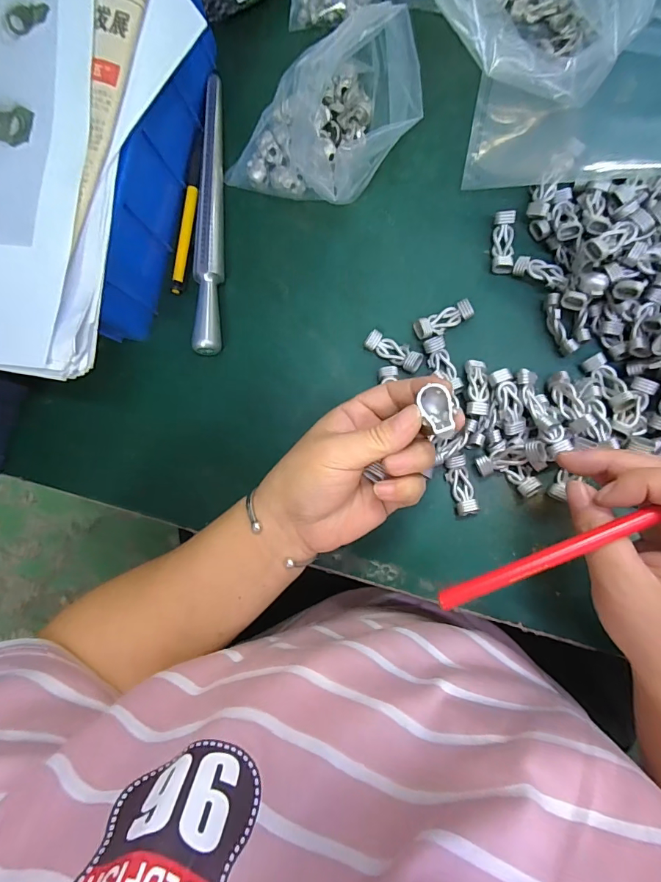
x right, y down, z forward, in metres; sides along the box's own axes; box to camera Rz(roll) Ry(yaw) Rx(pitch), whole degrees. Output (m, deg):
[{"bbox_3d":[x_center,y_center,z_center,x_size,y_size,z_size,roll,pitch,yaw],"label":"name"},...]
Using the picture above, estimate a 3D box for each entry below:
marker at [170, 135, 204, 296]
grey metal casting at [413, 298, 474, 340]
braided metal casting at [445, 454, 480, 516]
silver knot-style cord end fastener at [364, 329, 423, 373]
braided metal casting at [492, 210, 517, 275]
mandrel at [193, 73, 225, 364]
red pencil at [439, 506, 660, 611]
[{"bbox_3d":[-0.118,-0.190,0.342,0.013,0.010,0.133,9,87,8],"label":"marker"},{"bbox_3d":[0.086,-0.092,0.310,0.045,0.010,0.016,-27,83,5],"label":"grey metal casting"},{"bbox_3d":[0.095,0.032,0.300,0.016,0.009,0.044,-16,84,6],"label":"braided metal casting"},{"bbox_3d":[0.049,-0.069,0.314,0.044,0.010,0.017,33,90,9],"label":"silver knot-style cord end fastener"},{"bbox_3d":[0.131,-0.149,0.308,0.015,0.009,0.044,4,86,8],"label":"braided metal casting"},{"bbox_3d":[-0.099,-0.186,0.339,0.020,0.022,0.233,-2,85,7],"label":"mandrel"},{"bbox_3d":[0.133,0.049,0.206,0.166,0.009,0.009,-26,83,8],"label":"red pencil"}]

